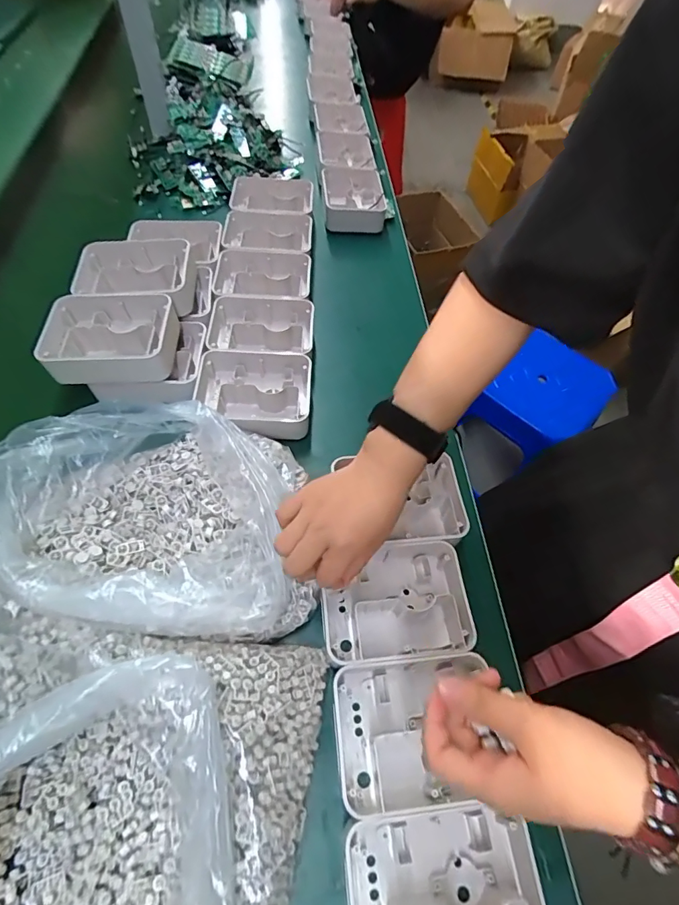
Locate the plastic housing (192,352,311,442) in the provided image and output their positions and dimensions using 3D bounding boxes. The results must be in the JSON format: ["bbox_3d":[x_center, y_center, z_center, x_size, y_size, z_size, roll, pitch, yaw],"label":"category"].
[{"bbox_3d":[-0.100,-0.061,0.525,0.130,0.053,0.109,1,58,-3],"label":"plastic housing"}]

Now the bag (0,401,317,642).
[{"bbox_3d":[-0.170,0.045,0.407,0.259,0.095,0.226,2,58,-2],"label":"bag"}]

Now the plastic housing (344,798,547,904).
[{"bbox_3d":[0.074,0.306,0.305,0.133,0.038,0.103,-3,58,-6],"label":"plastic housing"}]

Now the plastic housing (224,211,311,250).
[{"bbox_3d":[-0.105,-0.333,0.665,0.126,0.016,0.088,-1,58,-4],"label":"plastic housing"}]

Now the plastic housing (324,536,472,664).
[{"bbox_3d":[0.050,0.137,0.415,0.125,0.042,0.101,-3,58,-6],"label":"plastic housing"}]

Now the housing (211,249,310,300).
[{"bbox_3d":[-0.105,-0.240,0.621,0.130,0.038,0.096,-2,58,-4],"label":"housing"}]

